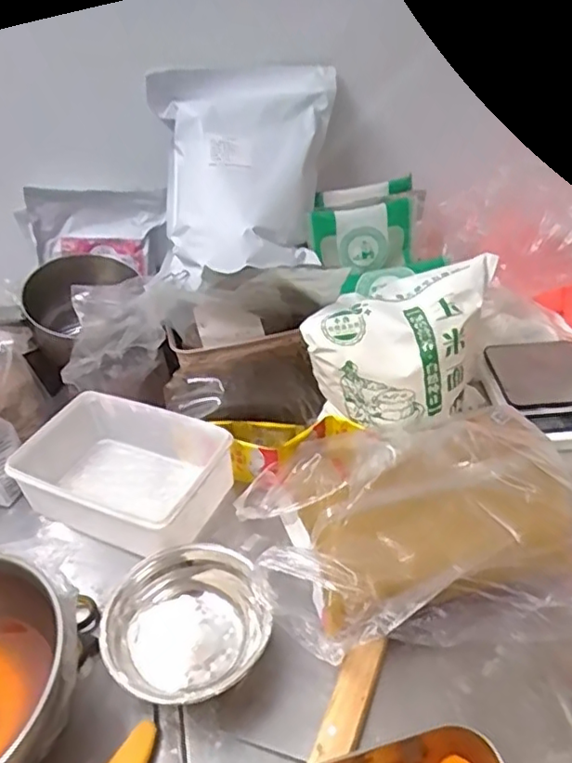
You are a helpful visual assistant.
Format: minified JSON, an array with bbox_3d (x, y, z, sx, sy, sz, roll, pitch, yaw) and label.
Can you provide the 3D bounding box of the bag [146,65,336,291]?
[{"bbox_3d":[-0.043,-0.252,0.727,0.210,0.199,0.144,-6,35,-3],"label":"bag"}]

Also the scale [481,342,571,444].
[{"bbox_3d":[0.324,0.016,0.740,0.127,0.030,0.184,-1,35,3],"label":"scale"}]

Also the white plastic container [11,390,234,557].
[{"bbox_3d":[-0.179,0.101,0.668,0.218,0.086,0.136,12,38,22],"label":"white plastic container"}]

